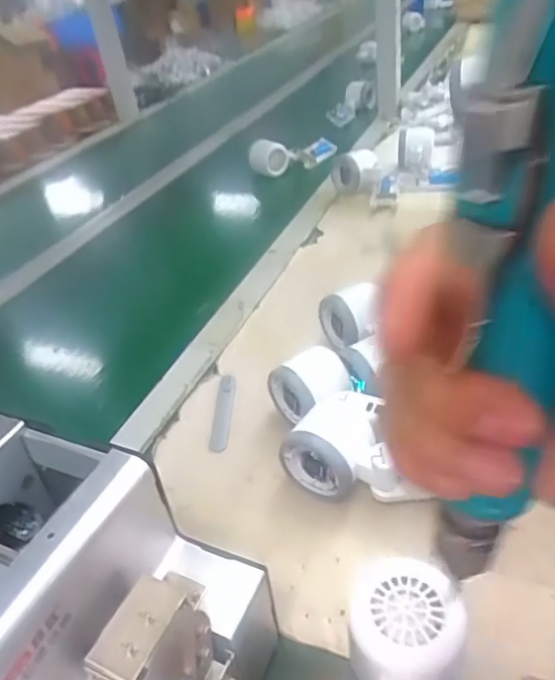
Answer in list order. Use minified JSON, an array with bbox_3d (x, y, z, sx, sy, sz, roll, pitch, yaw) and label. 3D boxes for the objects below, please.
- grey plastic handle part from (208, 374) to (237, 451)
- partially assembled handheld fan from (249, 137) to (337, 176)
[{"bbox_3d":[-0.050,0.066,0.506,0.016,0.007,0.097,-4,36,5],"label":"grey plastic handle part"},{"bbox_3d":[0.034,-0.337,0.990,0.161,0.057,0.059,-19,37,-14],"label":"partially assembled handheld fan"}]

